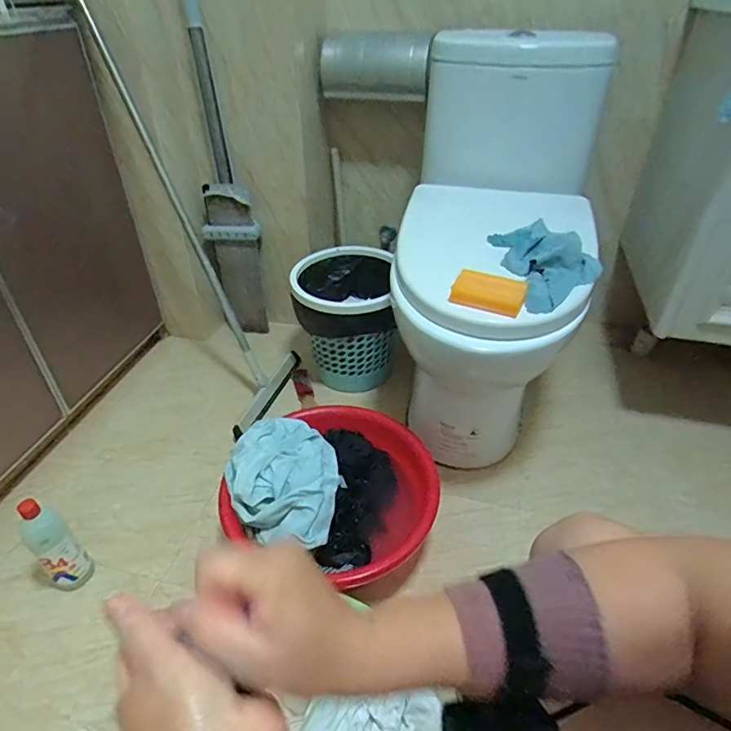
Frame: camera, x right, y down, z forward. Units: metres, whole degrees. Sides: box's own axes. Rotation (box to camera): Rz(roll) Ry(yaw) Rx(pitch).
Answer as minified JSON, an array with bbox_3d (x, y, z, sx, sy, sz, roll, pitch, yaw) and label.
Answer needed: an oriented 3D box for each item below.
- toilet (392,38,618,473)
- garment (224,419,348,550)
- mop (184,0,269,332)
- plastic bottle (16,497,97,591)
[{"bbox_3d":[0.255,-0.238,1.002,0.347,0.661,0.718,7,39,9],"label":"toilet"},{"bbox_3d":[-0.138,0.183,0.833,0.189,0.081,0.227,-4,38,-5],"label":"garment"},{"bbox_3d":[-0.331,-0.512,1.092,0.132,0.984,0.108,-10,39,-13],"label":"mop"},{"bbox_3d":[-0.496,0.285,0.791,0.059,0.178,0.063,31,48,33],"label":"plastic bottle"}]

